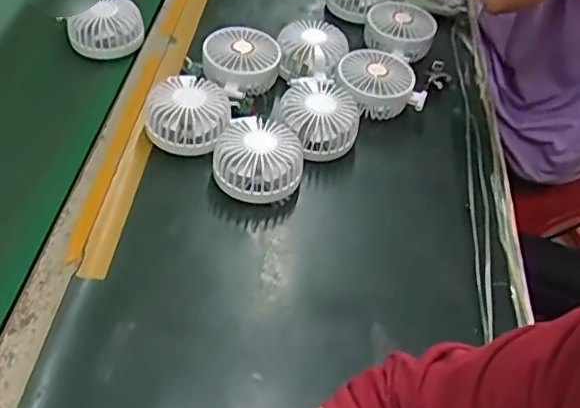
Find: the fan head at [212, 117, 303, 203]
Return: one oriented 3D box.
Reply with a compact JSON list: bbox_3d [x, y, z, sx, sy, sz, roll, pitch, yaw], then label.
[{"bbox_3d":[-0.030,-0.048,0.605,0.086,0.047,0.094,12,47,6],"label":"fan head"}]

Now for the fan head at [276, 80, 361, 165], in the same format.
[{"bbox_3d":[0.031,-0.091,0.658,0.086,0.050,0.096,4,47,-2],"label":"fan head"}]

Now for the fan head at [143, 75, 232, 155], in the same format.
[{"bbox_3d":[-0.106,-0.095,0.640,0.086,0.043,0.089,4,47,-2],"label":"fan head"}]

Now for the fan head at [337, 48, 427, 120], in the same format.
[{"bbox_3d":[0.098,-0.136,0.688,0.094,0.041,0.086,3,48,-4],"label":"fan head"}]

